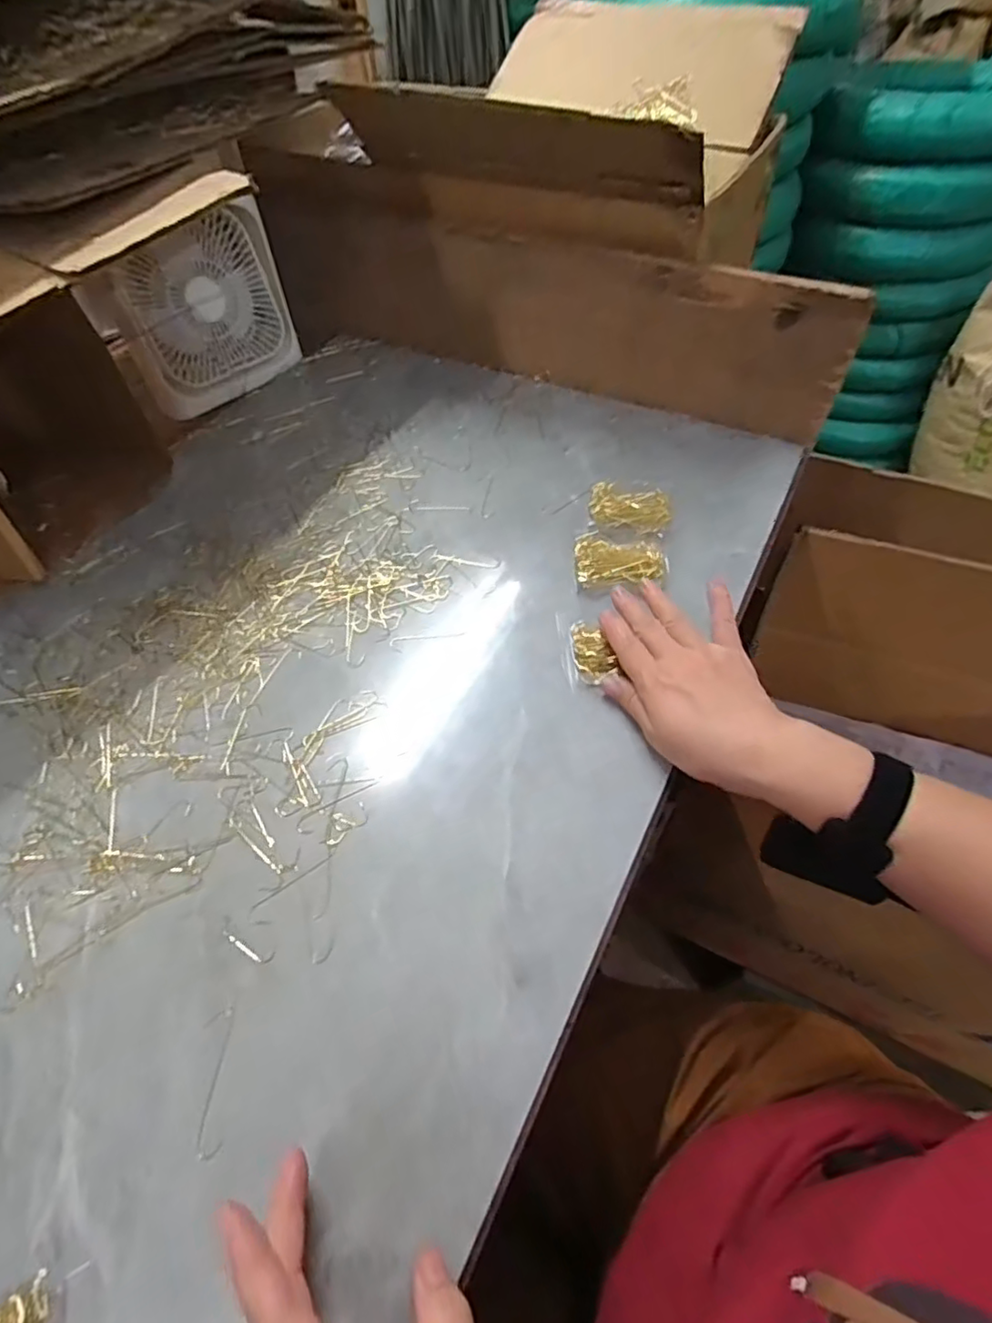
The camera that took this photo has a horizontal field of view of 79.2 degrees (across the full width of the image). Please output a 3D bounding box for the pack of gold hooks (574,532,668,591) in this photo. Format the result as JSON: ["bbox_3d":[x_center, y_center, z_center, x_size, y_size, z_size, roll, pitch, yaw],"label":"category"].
[{"bbox_3d":[0.103,-0.081,0.504,0.076,0.015,0.056,9,55,9],"label":"pack of gold hooks"}]

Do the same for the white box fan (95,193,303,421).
[{"bbox_3d":[-0.336,-0.409,0.699,0.045,0.184,0.195,32,61,34],"label":"white box fan"}]

